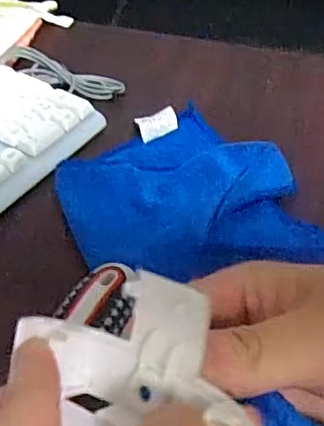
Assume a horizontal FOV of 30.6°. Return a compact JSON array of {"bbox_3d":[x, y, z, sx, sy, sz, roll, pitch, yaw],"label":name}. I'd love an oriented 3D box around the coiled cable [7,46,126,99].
[{"bbox_3d":[-0.087,-0.122,0.517,0.109,0.019,0.023,18,46,12],"label":"coiled cable"}]

